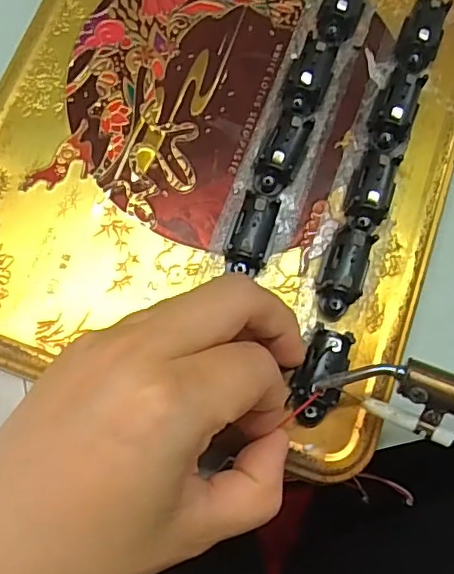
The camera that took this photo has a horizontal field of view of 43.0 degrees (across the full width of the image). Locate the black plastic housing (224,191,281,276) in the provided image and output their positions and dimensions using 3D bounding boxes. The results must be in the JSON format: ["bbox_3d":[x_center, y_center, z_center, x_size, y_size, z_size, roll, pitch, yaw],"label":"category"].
[{"bbox_3d":[0.010,-0.021,0.223,0.015,0.016,0.033,19,76,2],"label":"black plastic housing"}]

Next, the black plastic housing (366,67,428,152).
[{"bbox_3d":[0.070,-0.076,0.240,0.016,0.014,0.037,23,76,3],"label":"black plastic housing"}]

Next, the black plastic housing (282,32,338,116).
[{"bbox_3d":[0.034,-0.087,0.239,0.014,0.016,0.033,22,76,3],"label":"black plastic housing"}]

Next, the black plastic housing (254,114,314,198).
[{"bbox_3d":[0.022,-0.054,0.231,0.014,0.015,0.037,25,76,4],"label":"black plastic housing"}]

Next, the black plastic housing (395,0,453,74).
[{"bbox_3d":[0.085,-0.109,0.248,0.017,0.015,0.033,28,77,4],"label":"black plastic housing"}]

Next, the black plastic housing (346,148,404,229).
[{"bbox_3d":[0.058,-0.037,0.230,0.017,0.014,0.032,15,76,1],"label":"black plastic housing"}]

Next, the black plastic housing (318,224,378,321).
[{"bbox_3d":[0.045,-0.006,0.222,0.015,0.014,0.035,20,76,3],"label":"black plastic housing"}]

